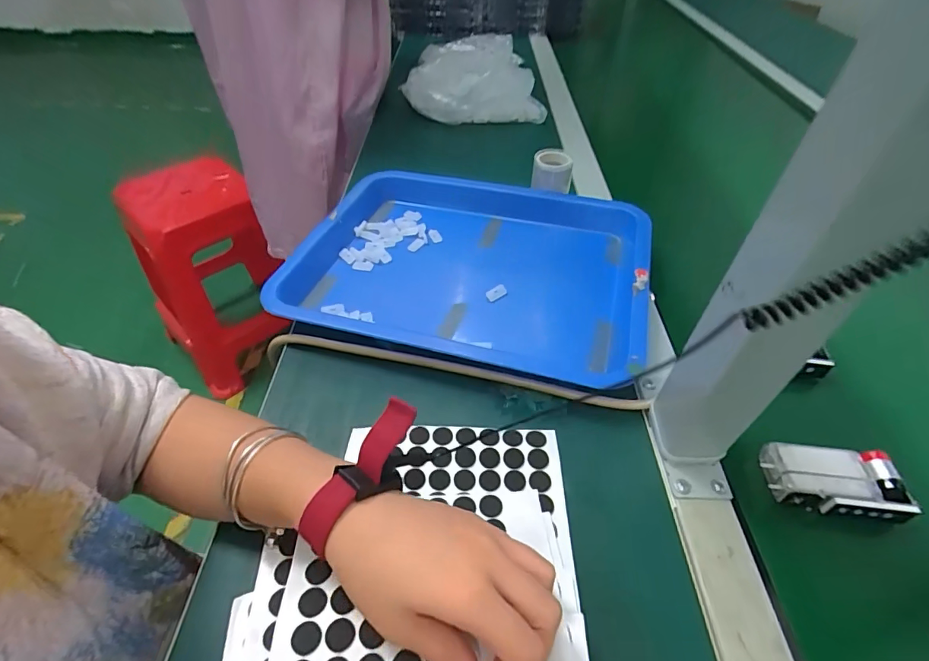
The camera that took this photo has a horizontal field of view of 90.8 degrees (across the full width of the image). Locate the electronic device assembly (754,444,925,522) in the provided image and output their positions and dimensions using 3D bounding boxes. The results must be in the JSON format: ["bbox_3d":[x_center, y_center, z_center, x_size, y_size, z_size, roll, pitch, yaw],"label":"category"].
[{"bbox_3d":[0.245,0.098,0.304,0.078,0.025,0.040,8,47,7],"label":"electronic device assembly"}]

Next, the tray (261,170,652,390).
[{"bbox_3d":[0.008,-0.071,0.454,0.330,0.037,0.250,11,47,10],"label":"tray"}]

